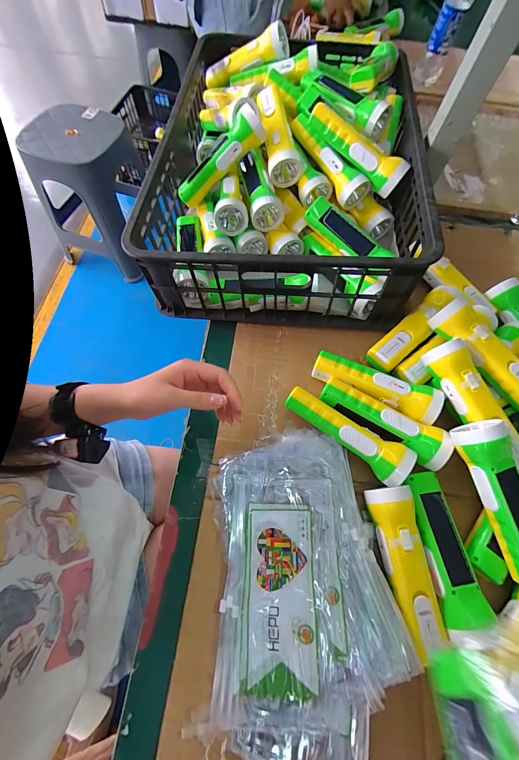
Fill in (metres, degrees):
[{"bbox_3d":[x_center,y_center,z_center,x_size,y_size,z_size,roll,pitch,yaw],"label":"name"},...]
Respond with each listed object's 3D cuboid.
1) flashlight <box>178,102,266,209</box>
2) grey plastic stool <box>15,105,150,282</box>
[{"bbox_3d":[-0.064,-0.355,0.508,0.169,0.051,0.044,-34,66,24],"label":"flashlight"},{"bbox_3d":[-0.677,-0.768,1.308,0.386,0.454,0.361,21,67,6],"label":"grey plastic stool"}]

